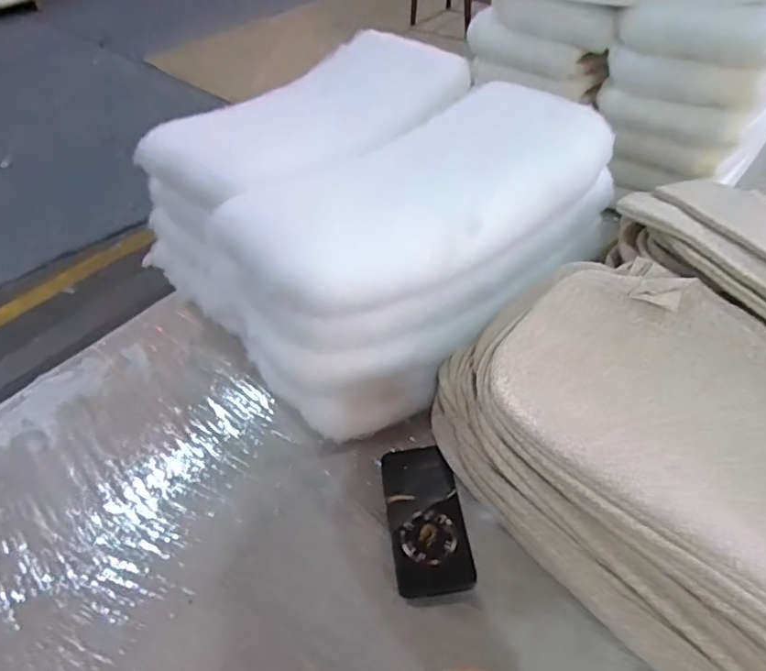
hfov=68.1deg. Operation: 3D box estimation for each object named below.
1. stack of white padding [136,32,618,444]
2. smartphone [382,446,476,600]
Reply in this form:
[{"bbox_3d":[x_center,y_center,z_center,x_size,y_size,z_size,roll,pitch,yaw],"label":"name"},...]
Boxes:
[{"bbox_3d":[-0.012,-0.154,0.773,0.473,0.264,0.463,-36,53,-24],"label":"stack of white padding"},{"bbox_3d":[0.046,0.194,0.621,0.079,0.005,0.164,-8,47,-1],"label":"smartphone"}]

